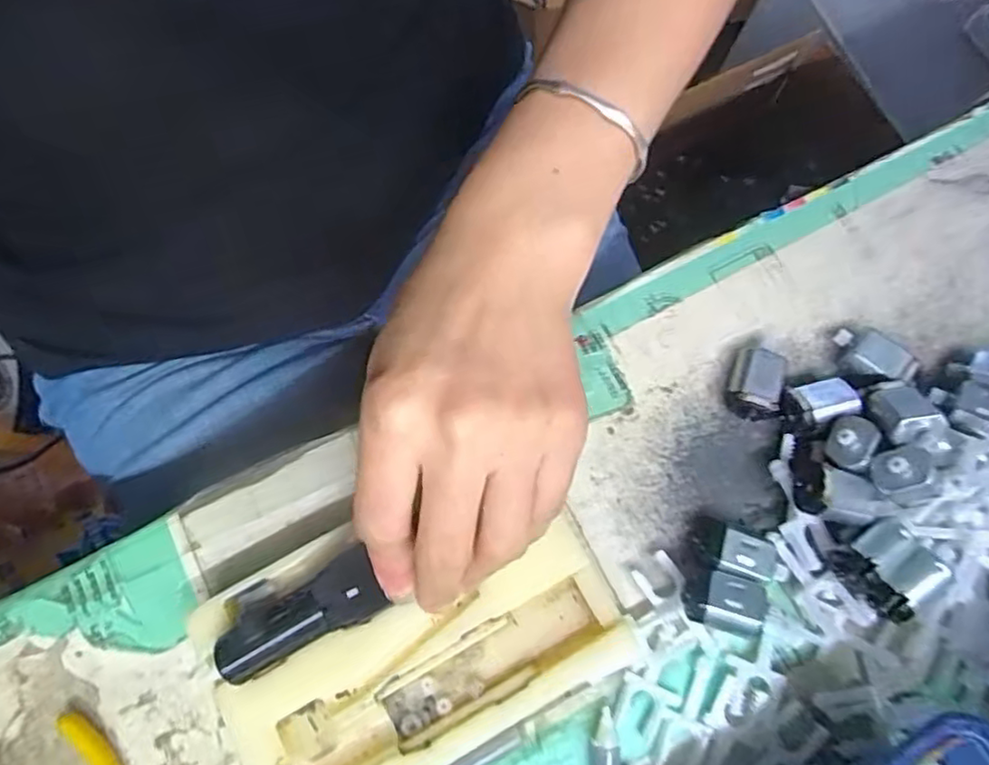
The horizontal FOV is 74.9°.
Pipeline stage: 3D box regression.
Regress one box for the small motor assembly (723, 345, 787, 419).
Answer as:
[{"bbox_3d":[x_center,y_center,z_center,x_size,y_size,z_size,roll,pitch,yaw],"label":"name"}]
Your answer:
[{"bbox_3d":[0.105,0.001,0.261,0.018,0.016,0.027,16,75,7],"label":"small motor assembly"}]

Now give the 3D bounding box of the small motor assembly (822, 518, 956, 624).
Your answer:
[{"bbox_3d":[0.140,0.066,0.234,0.028,0.020,0.031,-41,76,-9],"label":"small motor assembly"}]

